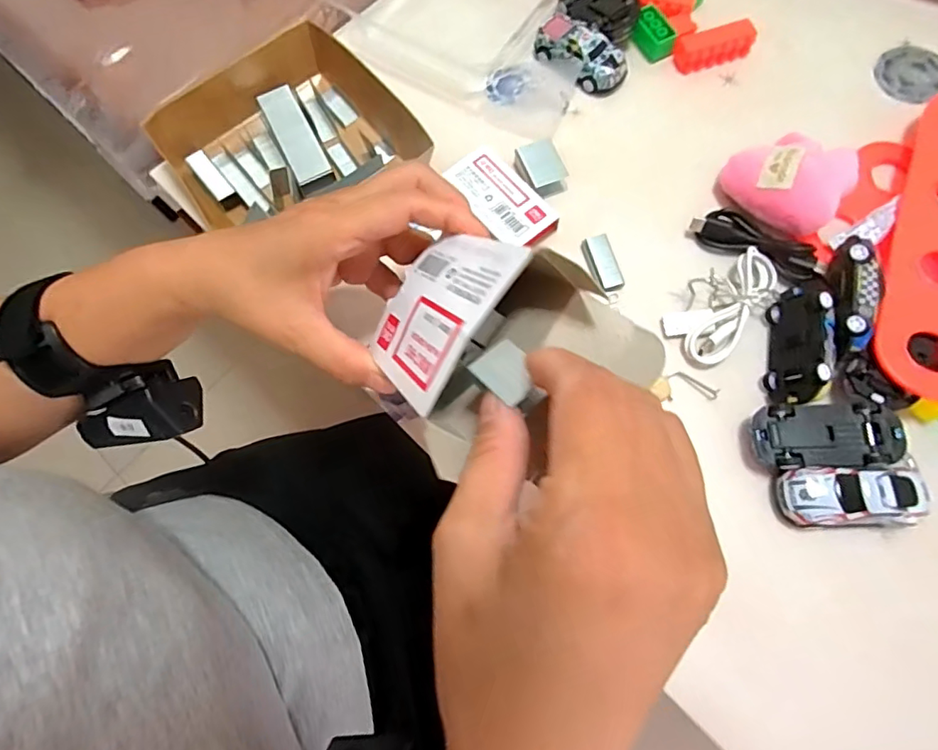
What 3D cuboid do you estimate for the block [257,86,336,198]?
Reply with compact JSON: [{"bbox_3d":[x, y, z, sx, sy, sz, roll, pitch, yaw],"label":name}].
[{"bbox_3d":[-0.115,-0.158,0.345,0.024,0.008,0.071,-27,74,-6],"label":"block"}]

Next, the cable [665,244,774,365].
[{"bbox_3d":[0.141,-0.040,0.292,0.070,0.012,0.037,-44,76,-11],"label":"cable"}]

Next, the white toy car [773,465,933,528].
[{"bbox_3d":[0.182,0.059,0.253,0.062,0.022,0.027,-2,73,1],"label":"white toy car"}]

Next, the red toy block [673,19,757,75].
[{"bbox_3d":[0.161,-0.216,0.346,0.048,0.019,0.018,-17,73,-3],"label":"red toy block"}]

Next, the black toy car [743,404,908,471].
[{"bbox_3d":[0.174,0.031,0.262,0.063,0.024,0.030,-1,73,2],"label":"black toy car"}]

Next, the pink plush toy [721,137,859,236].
[{"bbox_3d":[0.181,-0.112,0.302,0.062,0.030,0.053,32,76,11],"label":"pink plush toy"}]

